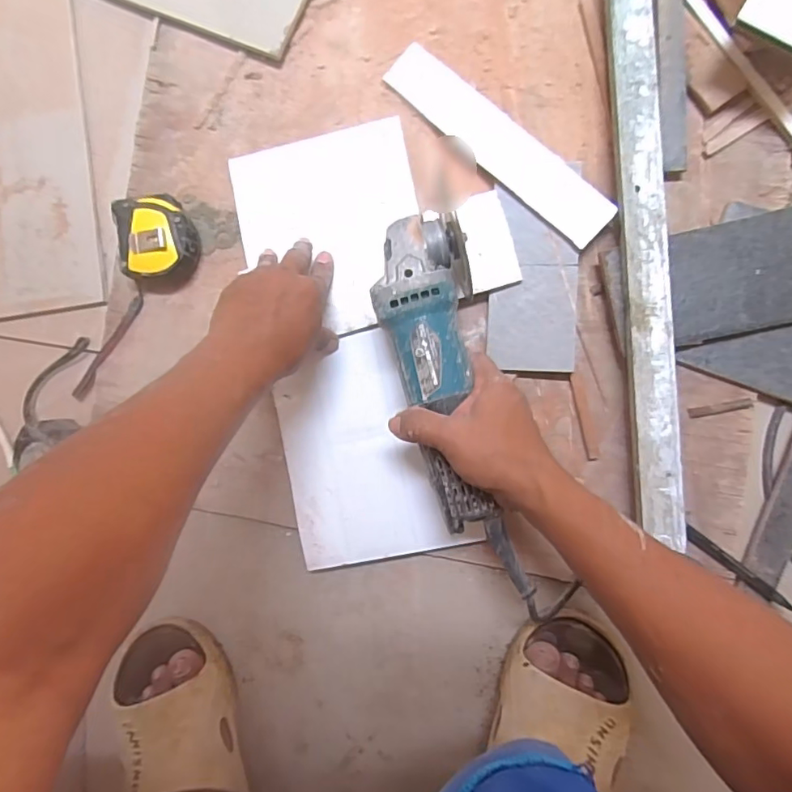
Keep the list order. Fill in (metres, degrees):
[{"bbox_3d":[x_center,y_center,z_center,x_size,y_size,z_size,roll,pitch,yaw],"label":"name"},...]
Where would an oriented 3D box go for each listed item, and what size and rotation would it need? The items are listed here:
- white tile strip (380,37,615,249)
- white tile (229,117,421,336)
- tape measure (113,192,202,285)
[{"bbox_3d":[0.089,-0.226,0.474,0.239,0.006,0.048,44,103,10],"label":"white tile strip"},{"bbox_3d":[-0.061,-0.152,0.495,0.166,0.009,0.182,-11,87,4],"label":"white tile"},{"bbox_3d":[-0.226,-0.150,0.505,0.069,0.037,0.075,-8,87,4],"label":"tape measure"}]

